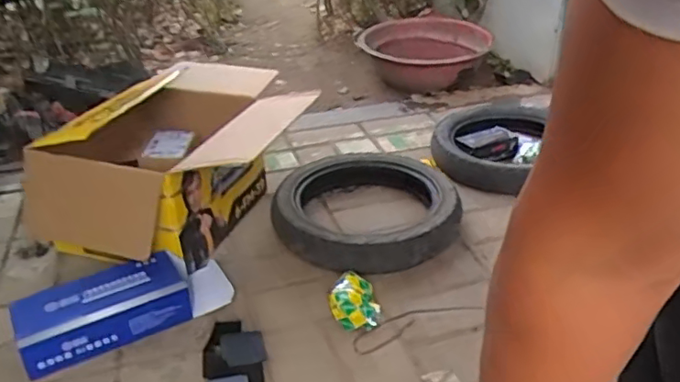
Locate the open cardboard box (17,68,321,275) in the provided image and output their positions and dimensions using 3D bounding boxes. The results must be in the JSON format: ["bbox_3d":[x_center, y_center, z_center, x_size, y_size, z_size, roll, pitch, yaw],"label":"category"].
[{"bbox_3d":[-0.273,-0.064,1.134,0.368,0.245,0.447,7,32,15],"label":"open cardboard box"}]

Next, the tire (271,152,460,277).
[{"bbox_3d":[0.047,0.035,1.117,0.337,0.077,0.324,-1,30,0],"label":"tire"}]

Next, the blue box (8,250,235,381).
[{"bbox_3d":[-0.323,0.169,0.902,0.306,0.072,0.109,-18,34,-27],"label":"blue box"}]

